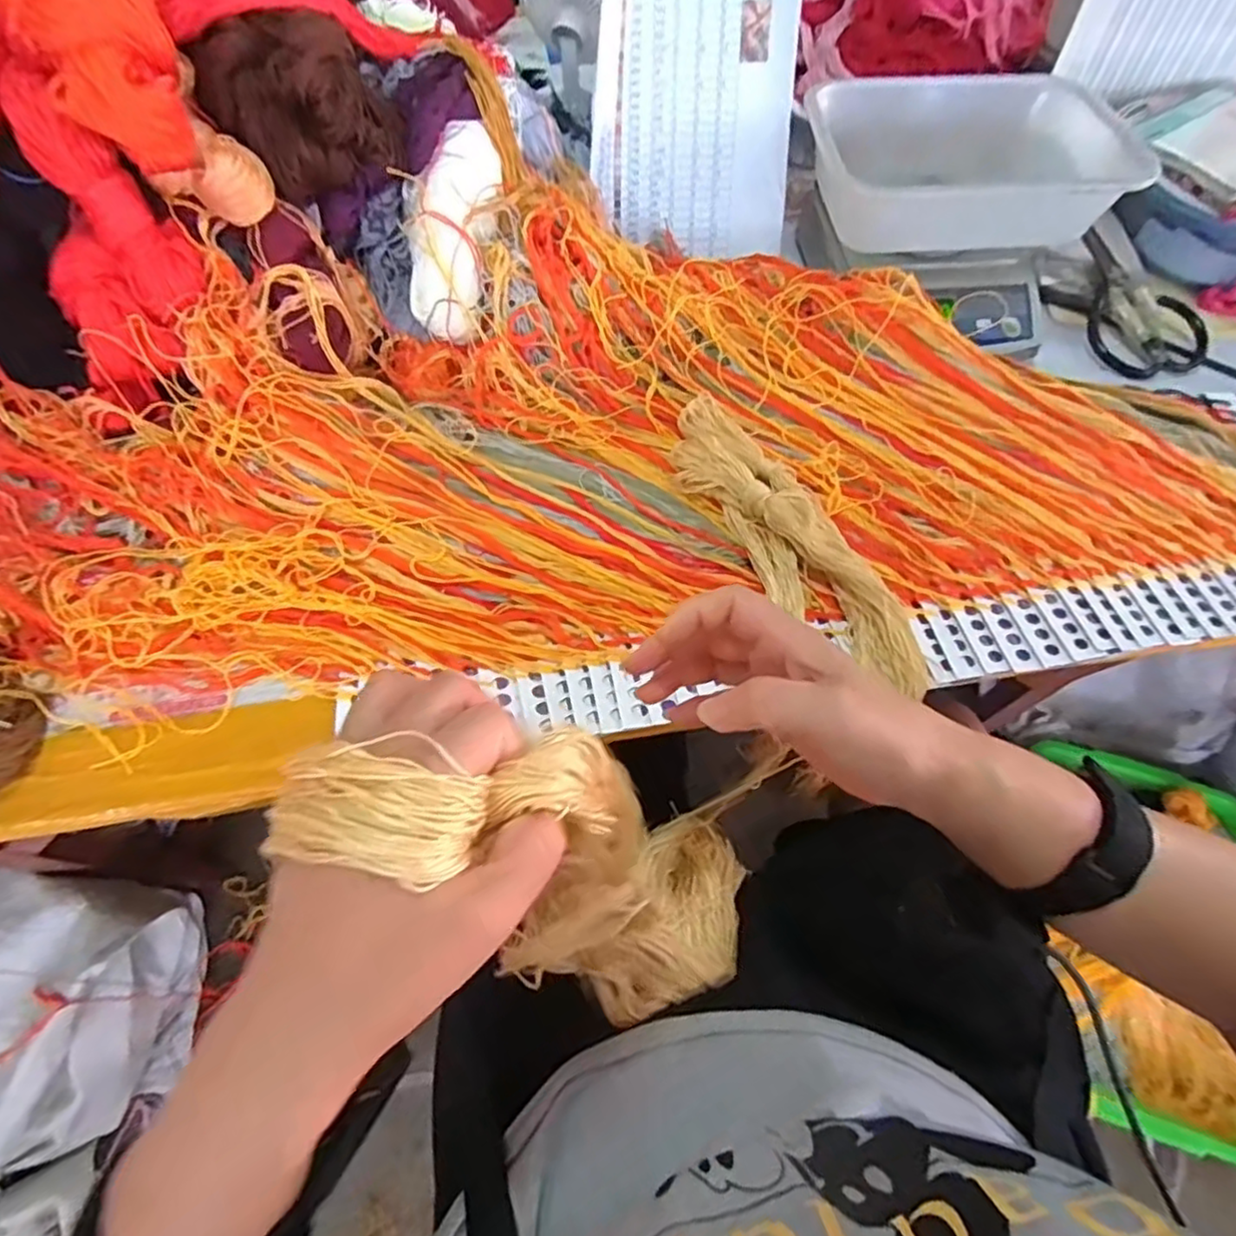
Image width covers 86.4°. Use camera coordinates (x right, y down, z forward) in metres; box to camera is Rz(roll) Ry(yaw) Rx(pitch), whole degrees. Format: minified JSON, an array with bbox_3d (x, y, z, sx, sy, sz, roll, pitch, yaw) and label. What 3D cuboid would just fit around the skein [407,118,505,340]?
[{"bbox_3d":[-0.139,-0.313,0.531,0.065,0.036,0.160,12,99,6],"label":"skein"}]

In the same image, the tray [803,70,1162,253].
[{"bbox_3d":[0.317,-0.428,0.632,0.281,0.111,0.188,9,63,4],"label":"tray"}]

